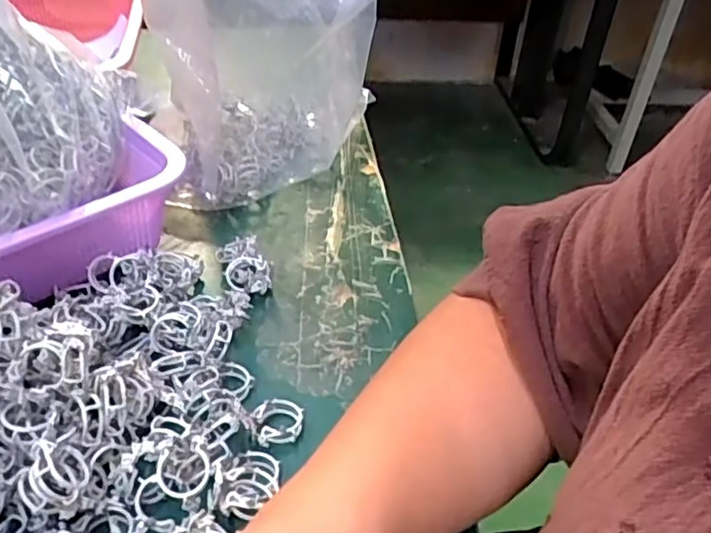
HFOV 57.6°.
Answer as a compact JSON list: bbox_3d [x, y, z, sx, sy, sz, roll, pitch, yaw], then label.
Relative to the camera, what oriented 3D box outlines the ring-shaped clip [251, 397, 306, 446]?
[{"bbox_3d":[-0.041,0.083,0.351,0.026,0.011,0.025,-9,40,-12],"label":"ring-shaped clip"}]

